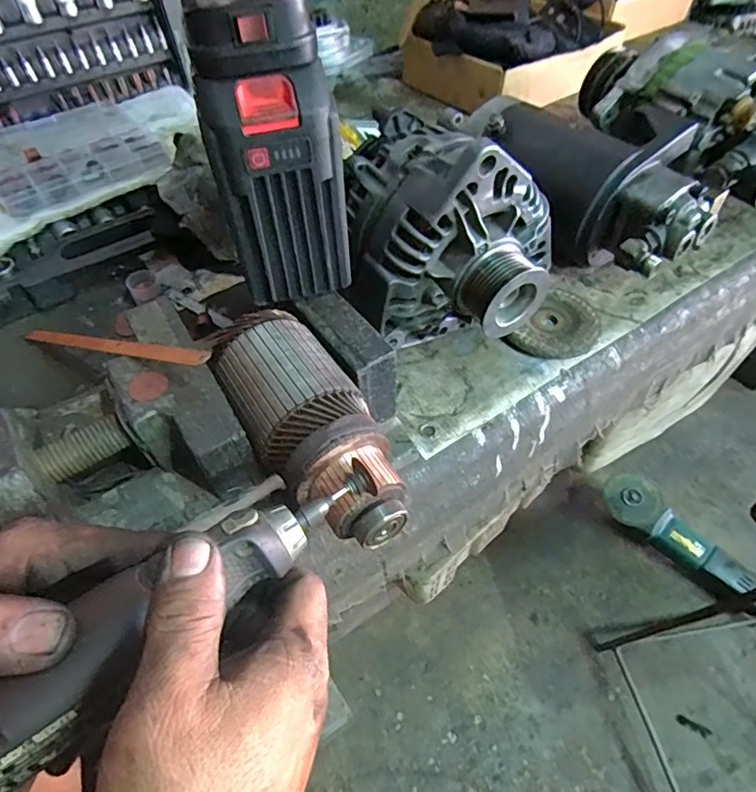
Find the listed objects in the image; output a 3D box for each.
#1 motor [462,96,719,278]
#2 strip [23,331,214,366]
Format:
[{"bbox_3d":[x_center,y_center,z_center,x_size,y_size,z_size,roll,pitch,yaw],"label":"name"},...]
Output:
[{"bbox_3d":[0.209,-0.204,0.539,0.142,0.118,0.249,-27,55,-19],"label":"motor"},{"bbox_3d":[-0.204,-0.039,0.389,0.286,0.004,0.010,9,47,40],"label":"strip"}]

